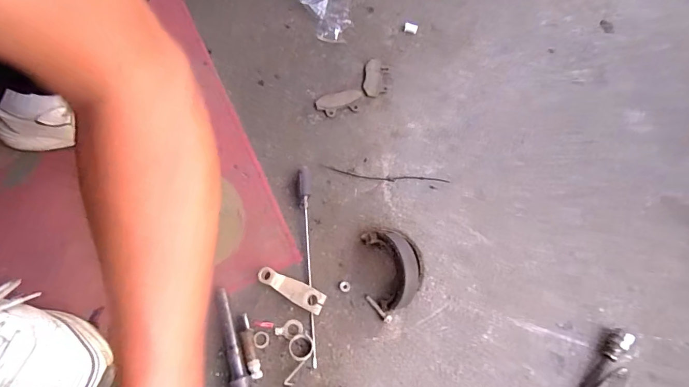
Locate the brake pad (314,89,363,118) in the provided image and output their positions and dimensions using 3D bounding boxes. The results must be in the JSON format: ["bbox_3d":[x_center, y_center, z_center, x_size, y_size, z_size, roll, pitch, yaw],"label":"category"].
[{"bbox_3d":[-0.008,-0.140,0.593,0.072,0.009,0.038,-14,67,-4],"label":"brake pad"}]

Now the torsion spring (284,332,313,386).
[{"bbox_3d":[-0.053,0.191,0.440,0.029,0.012,0.058,2,67,3],"label":"torsion spring"}]

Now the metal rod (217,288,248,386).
[{"bbox_3d":[-0.130,0.174,0.441,0.018,0.021,0.124,-19,67,-6],"label":"metal rod"}]

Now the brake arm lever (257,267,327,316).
[{"bbox_3d":[-0.064,0.116,0.466,0.085,0.023,0.026,26,70,12],"label":"brake arm lever"}]

